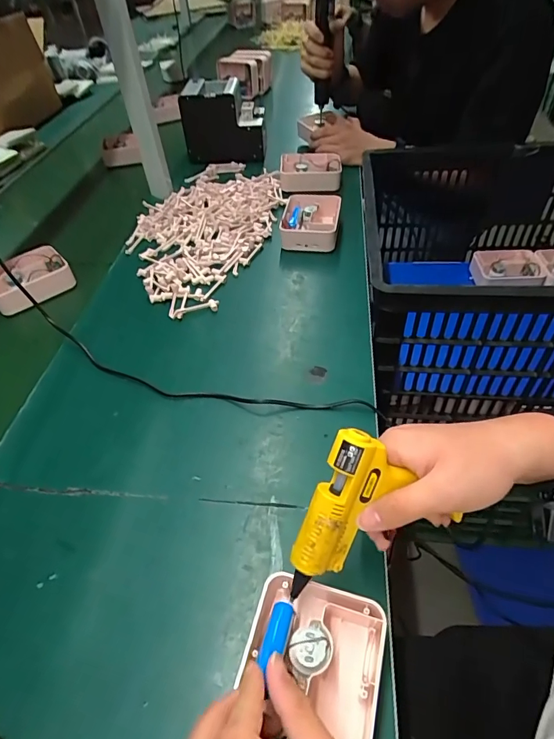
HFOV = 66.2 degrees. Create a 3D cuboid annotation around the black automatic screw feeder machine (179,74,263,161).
[{"bbox_3d":[-0.125,-0.597,1.009,0.182,0.135,0.131,0,47,5],"label":"black automatic screw feeder machine"}]

